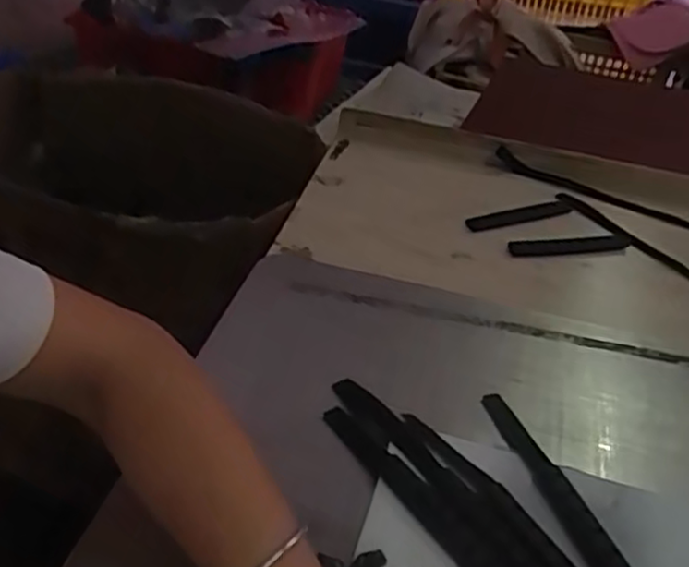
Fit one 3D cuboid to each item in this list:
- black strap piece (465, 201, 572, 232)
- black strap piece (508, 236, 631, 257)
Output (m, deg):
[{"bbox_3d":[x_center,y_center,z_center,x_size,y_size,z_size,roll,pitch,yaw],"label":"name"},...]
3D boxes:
[{"bbox_3d":[0.171,-0.066,0.691,0.123,0.009,0.020,-12,41,-24],"label":"black strap piece"},{"bbox_3d":[0.212,-0.036,0.659,0.123,0.004,0.018,-3,38,-14],"label":"black strap piece"}]

